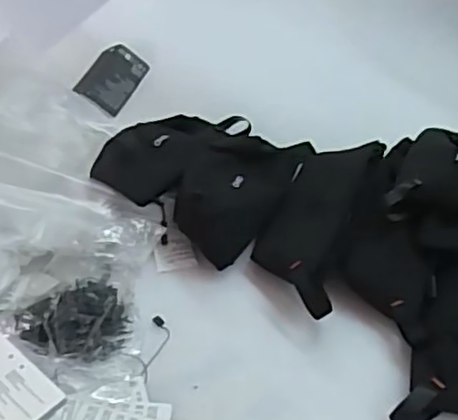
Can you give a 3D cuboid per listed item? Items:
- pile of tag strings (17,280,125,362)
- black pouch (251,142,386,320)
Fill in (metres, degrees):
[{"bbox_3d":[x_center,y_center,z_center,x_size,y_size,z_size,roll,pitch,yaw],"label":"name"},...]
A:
[{"bbox_3d":[-0.132,0.088,0.553,0.091,0.044,0.075,2,42,-4],"label":"pile of tag strings"},{"bbox_3d":[0.083,0.005,0.662,0.094,0.057,0.222,17,43,13],"label":"black pouch"}]

